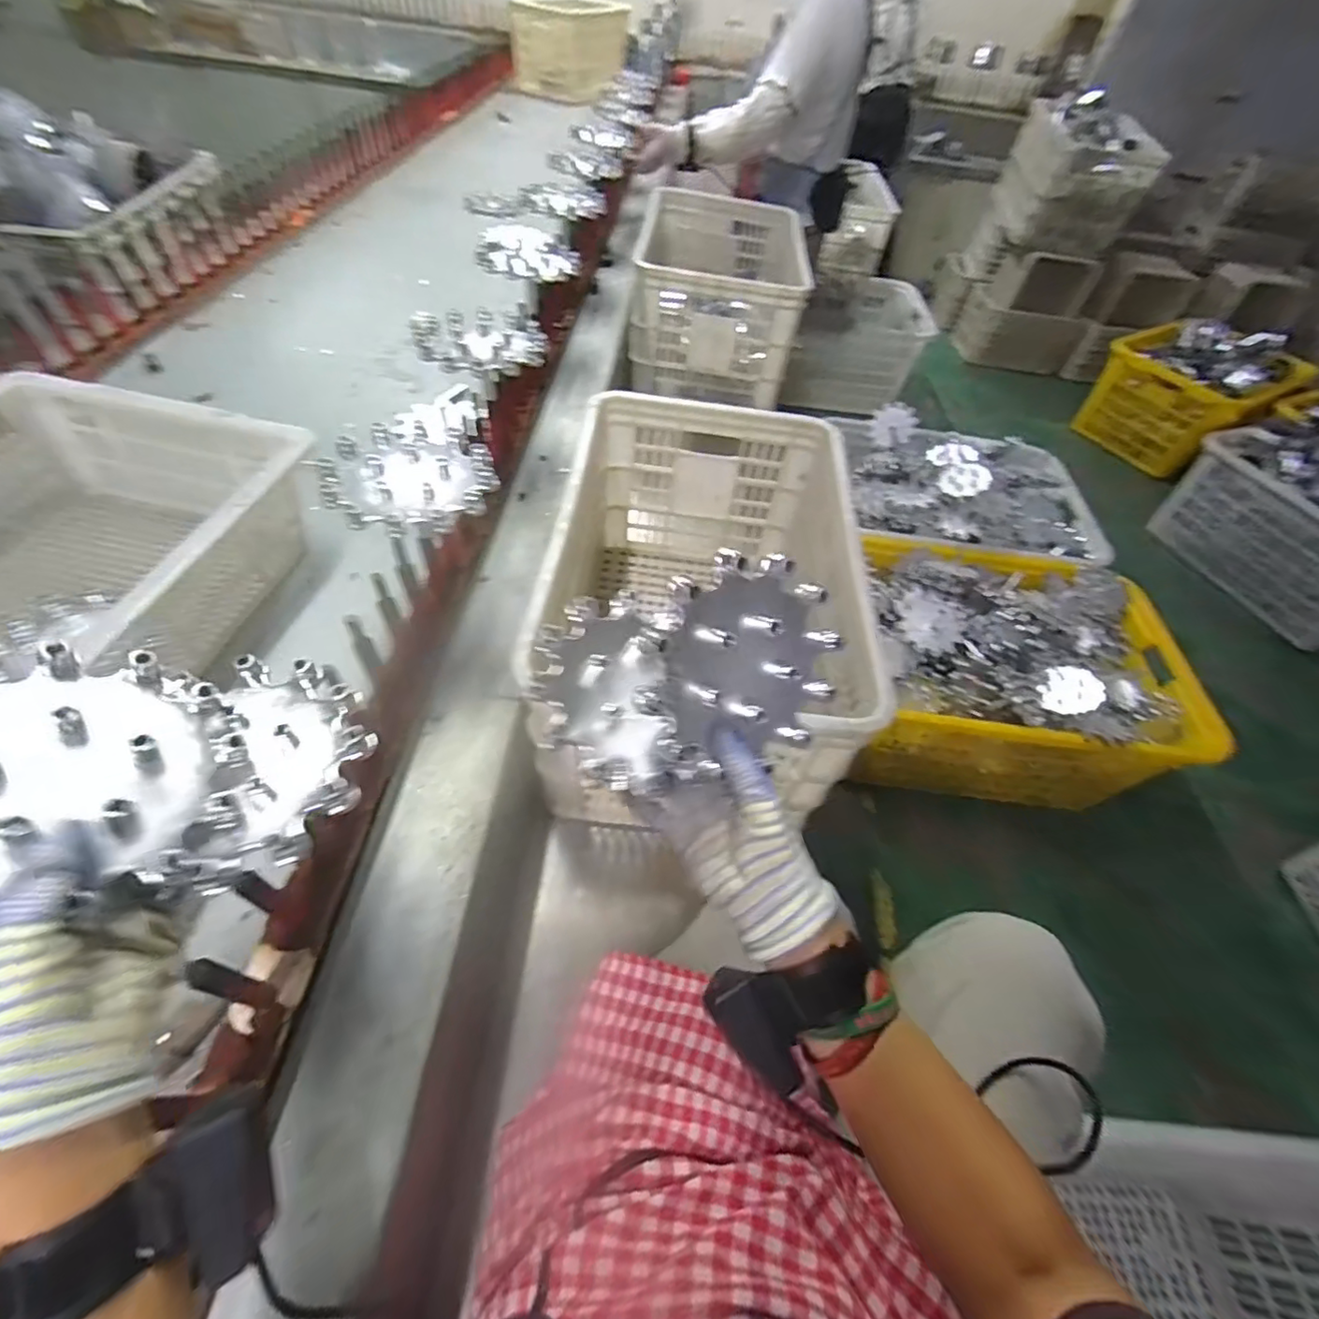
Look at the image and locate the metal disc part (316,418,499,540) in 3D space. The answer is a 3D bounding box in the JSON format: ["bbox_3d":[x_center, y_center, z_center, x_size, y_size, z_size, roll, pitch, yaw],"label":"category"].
[{"bbox_3d":[-0.236,-0.173,0.554,0.148,0.032,0.139,2,54,-3],"label":"metal disc part"}]

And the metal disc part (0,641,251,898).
[{"bbox_3d":[-0.301,0.056,0.300,0.141,0.021,0.129,14,48,-39],"label":"metal disc part"}]

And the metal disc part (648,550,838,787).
[{"bbox_3d":[0.057,0.001,0.379,0.129,0.136,0.024,-9,19,-24],"label":"metal disc part"}]

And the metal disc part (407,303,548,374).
[{"bbox_3d":[-0.220,-0.396,0.718,0.149,0.023,0.143,-21,59,-18],"label":"metal disc part"}]

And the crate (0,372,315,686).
[{"bbox_3d":[-0.630,-0.070,0.572,0.374,0.148,0.507,11,54,3],"label":"crate"}]

